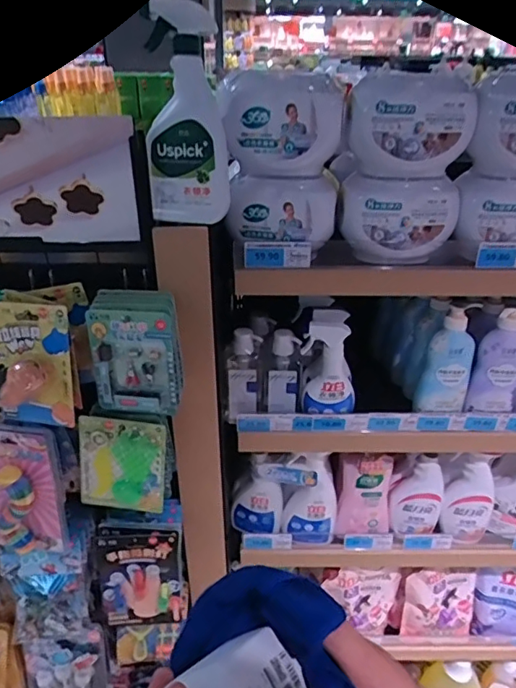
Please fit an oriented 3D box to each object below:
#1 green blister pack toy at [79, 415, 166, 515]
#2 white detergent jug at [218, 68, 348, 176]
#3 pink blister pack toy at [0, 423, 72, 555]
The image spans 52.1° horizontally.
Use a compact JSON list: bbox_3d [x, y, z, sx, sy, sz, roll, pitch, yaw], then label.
[{"bbox_3d":[-0.200,0.179,0.771,0.124,0.149,0.010,7,20,1],"label":"green blister pack toy"},{"bbox_3d":[0.036,-0.303,0.720,0.153,0.123,0.083,8,30,13],"label":"white detergent jug"},{"bbox_3d":[-0.338,0.215,0.756,0.120,0.217,0.048,0,22,4],"label":"pink blister pack toy"}]

